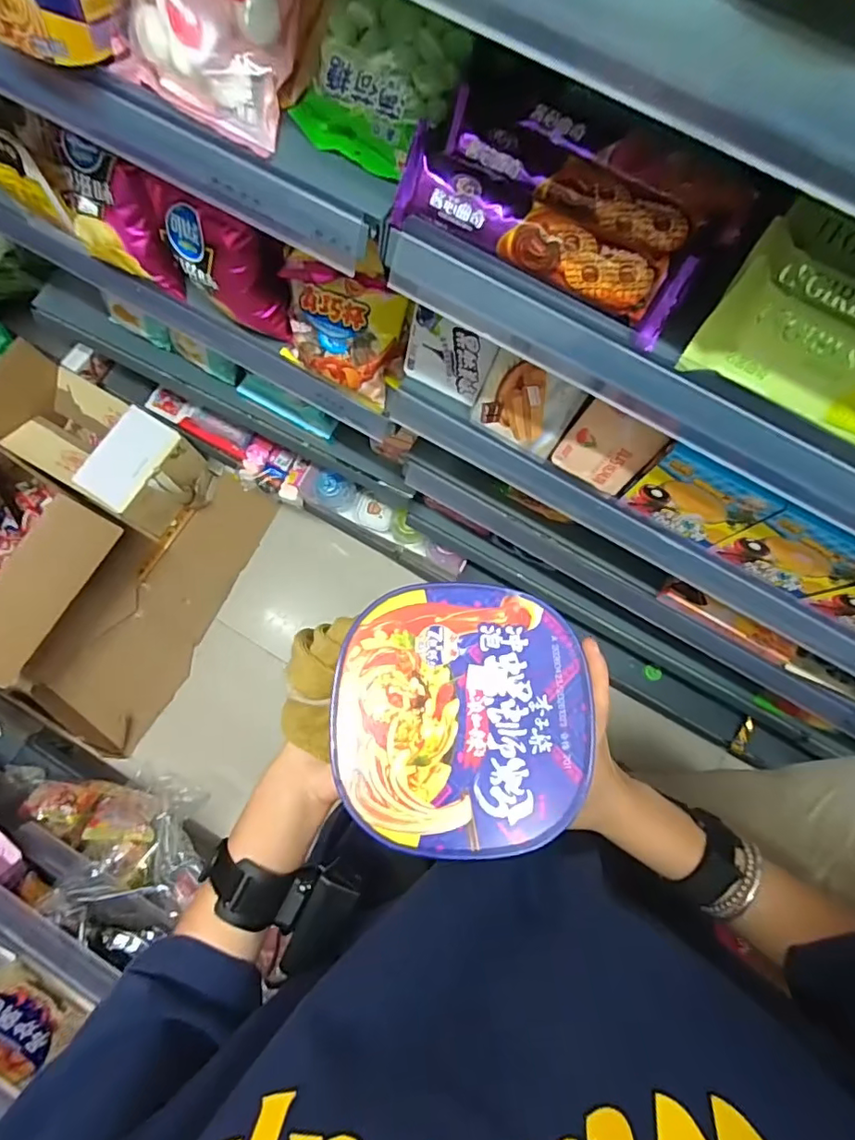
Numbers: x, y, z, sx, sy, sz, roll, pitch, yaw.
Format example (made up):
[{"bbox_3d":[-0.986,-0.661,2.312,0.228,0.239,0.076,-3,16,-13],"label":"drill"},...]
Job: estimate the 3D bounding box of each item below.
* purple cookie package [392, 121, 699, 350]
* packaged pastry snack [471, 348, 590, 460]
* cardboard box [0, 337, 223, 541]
[{"bbox_3d":[0.079,-0.233,0.380,0.215,0.042,0.048,28,79,5],"label":"purple cookie package"},{"bbox_3d":[0.112,-0.184,0.581,0.103,0.101,0.035,30,59,5],"label":"packaged pastry snack"},{"bbox_3d":[-0.826,-0.311,1.359,0.486,0.267,0.248,31,79,5],"label":"cardboard box"}]

